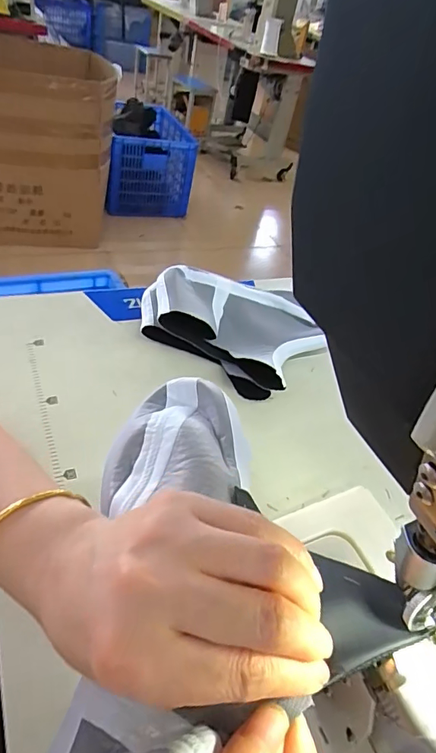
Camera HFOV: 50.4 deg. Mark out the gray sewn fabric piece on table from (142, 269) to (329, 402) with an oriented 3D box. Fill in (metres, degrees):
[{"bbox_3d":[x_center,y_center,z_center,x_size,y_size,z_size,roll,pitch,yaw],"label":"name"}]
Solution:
[{"bbox_3d":[0.015,-0.079,0.616,0.226,0.067,0.171,28,43,15],"label":"gray sewn fabric piece on table"}]

